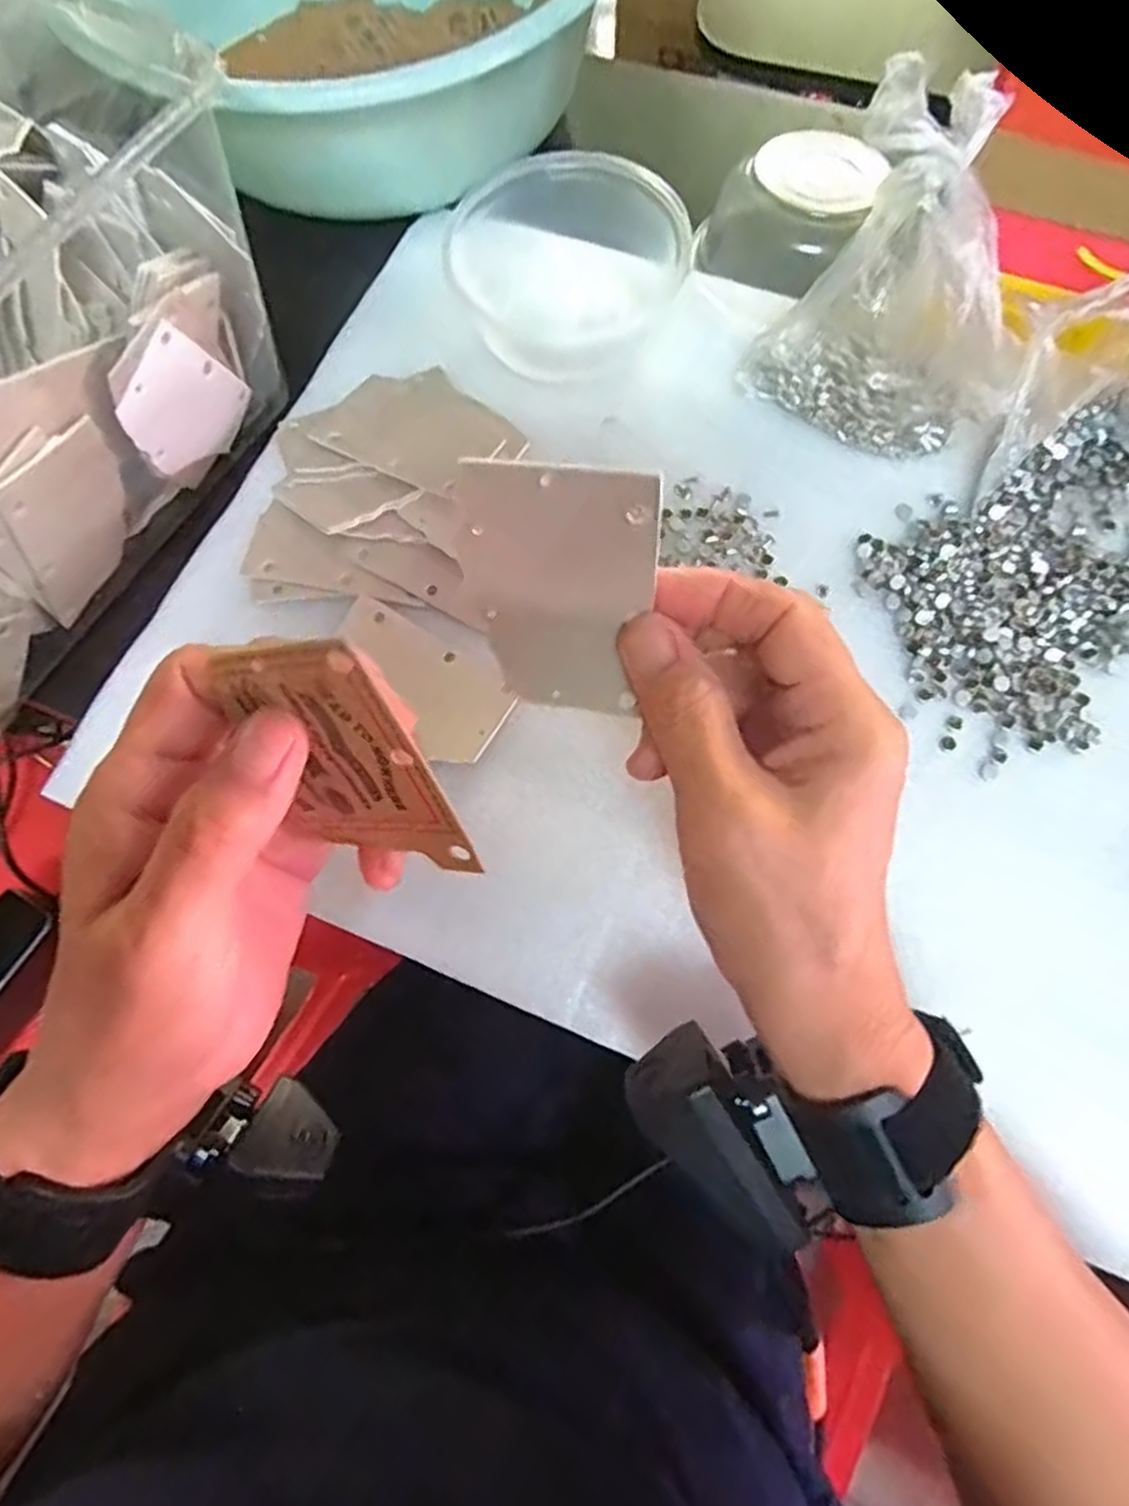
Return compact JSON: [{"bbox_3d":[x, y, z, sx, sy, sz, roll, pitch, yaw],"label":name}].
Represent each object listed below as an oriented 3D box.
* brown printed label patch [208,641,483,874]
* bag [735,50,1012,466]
[{"bbox_3d":[-0.058,0.004,0.199,0.047,0.076,0.004,-4,43,23],"label":"brown printed label patch"},{"bbox_3d":[0.147,-0.193,0.329,0.107,0.109,0.075,35,80,10],"label":"bag"}]

